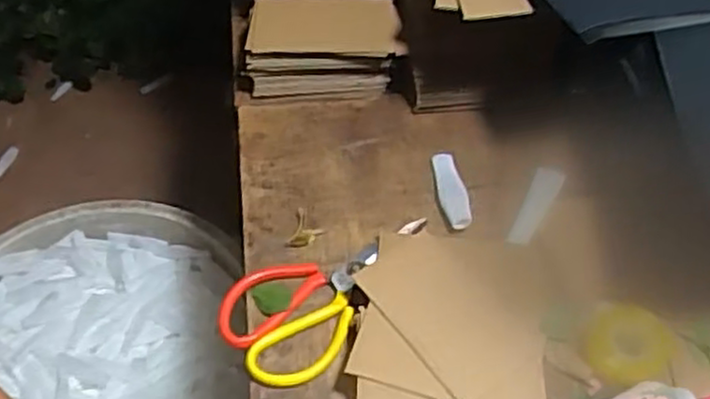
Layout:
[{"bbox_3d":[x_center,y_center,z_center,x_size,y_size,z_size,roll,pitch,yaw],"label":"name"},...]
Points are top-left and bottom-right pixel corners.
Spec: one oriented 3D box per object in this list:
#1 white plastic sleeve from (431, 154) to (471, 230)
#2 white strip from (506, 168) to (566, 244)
[{"bbox_3d":[0.090,-0.011,0.690,0.026,0.015,0.083,-8,55,-6],"label":"white plastic sleeve"},{"bbox_3d":[0.169,0.005,0.685,0.025,0.004,0.095,24,58,16],"label":"white strip"}]

